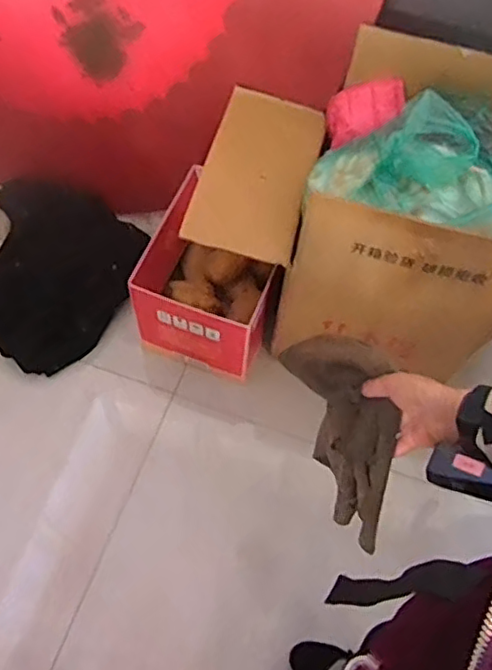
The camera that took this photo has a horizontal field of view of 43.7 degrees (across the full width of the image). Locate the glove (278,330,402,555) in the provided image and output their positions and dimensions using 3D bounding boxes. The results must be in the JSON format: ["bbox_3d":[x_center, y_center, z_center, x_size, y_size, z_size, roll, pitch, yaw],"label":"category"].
[{"bbox_3d":[0.108,0.107,0.653,0.079,0.094,0.229,-14,104,-10],"label":"glove"}]

